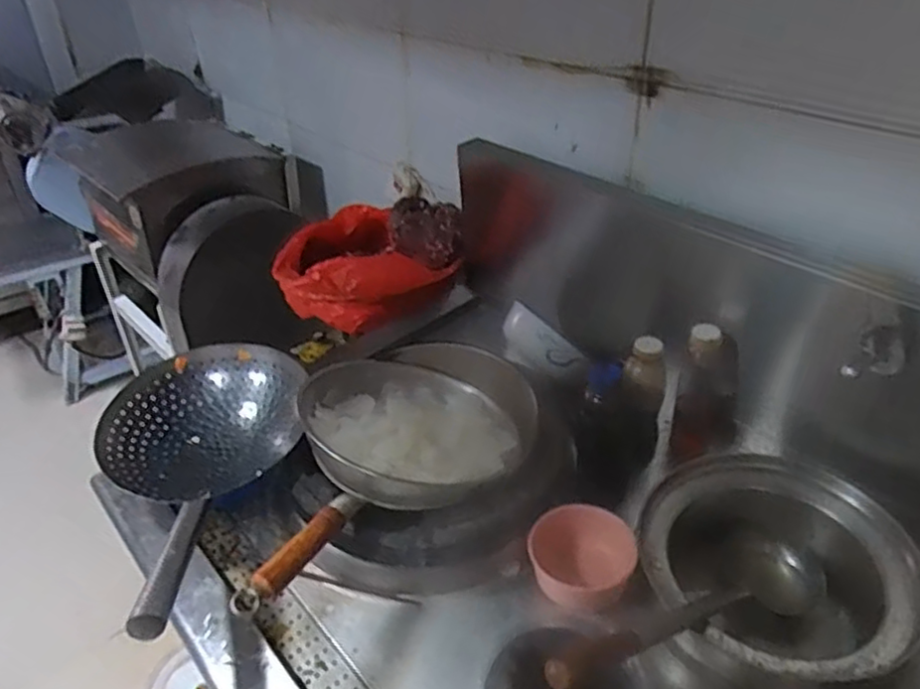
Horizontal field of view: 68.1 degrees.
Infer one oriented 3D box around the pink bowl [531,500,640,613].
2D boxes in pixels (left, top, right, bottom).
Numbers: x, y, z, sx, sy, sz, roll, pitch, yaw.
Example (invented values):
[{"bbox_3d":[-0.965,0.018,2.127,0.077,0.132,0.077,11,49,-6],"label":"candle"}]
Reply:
[{"bbox_3d":[0.144,0.268,0.831,0.128,0.063,0.132,-1,34,1],"label":"pink bowl"}]

